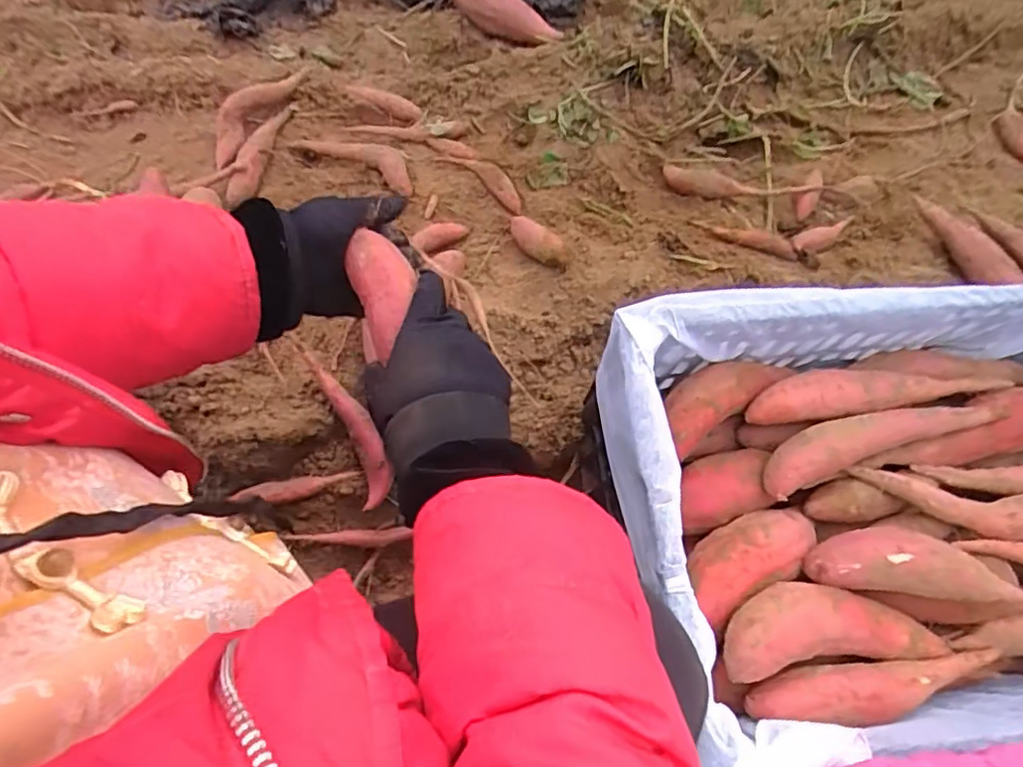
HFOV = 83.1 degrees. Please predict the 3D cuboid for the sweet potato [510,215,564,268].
[{"bbox_3d":[0.034,-0.183,0.752,0.030,0.037,0.116,-32,50,-13],"label":"sweet potato"}]

